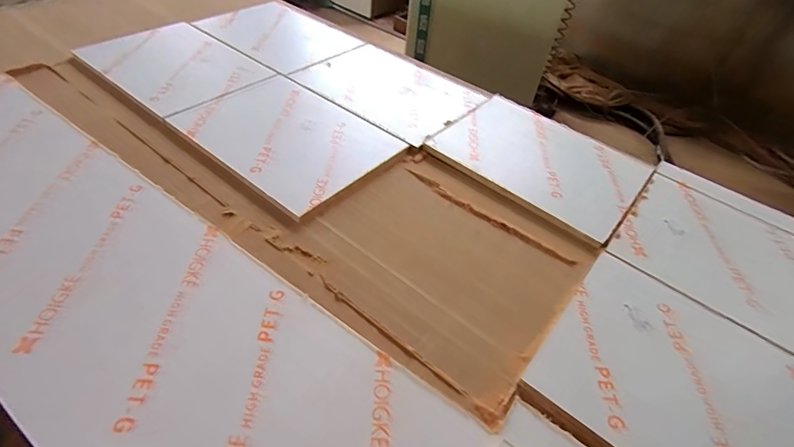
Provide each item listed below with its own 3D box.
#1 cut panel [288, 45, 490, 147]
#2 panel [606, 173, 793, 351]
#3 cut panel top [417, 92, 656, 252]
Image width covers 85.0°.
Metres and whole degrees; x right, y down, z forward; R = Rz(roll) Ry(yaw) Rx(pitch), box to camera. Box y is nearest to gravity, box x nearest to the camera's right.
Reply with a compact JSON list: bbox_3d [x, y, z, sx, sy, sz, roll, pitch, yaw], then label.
[{"bbox_3d":[-0.020,-0.392,1.242,0.476,0.014,0.346,34,50,26],"label":"cut panel"},{"bbox_3d":[0.685,0.079,0.844,0.445,0.018,0.322,33,50,26],"label":"panel"},{"bbox_3d":[0.346,-0.162,1.045,0.450,0.024,0.348,34,51,27],"label":"cut panel top"}]

